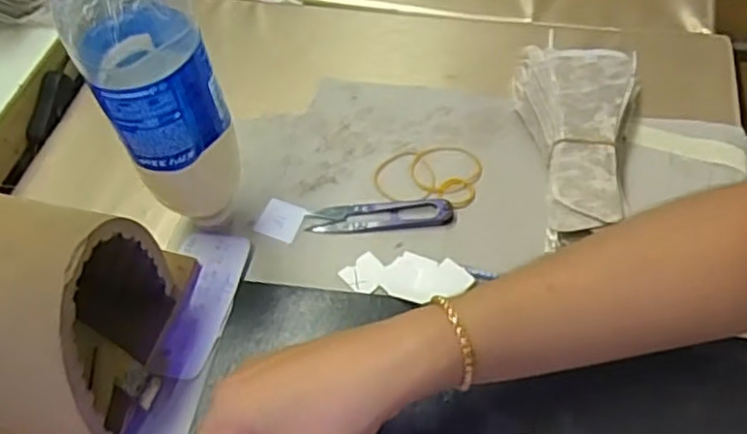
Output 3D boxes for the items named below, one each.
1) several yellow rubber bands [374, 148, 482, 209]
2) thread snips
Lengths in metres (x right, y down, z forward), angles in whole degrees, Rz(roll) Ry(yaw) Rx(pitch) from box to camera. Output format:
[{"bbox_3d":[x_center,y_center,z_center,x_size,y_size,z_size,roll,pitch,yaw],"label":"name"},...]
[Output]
[{"bbox_3d":[0.040,-0.032,0.502,0.076,0.004,0.055,6,54,7],"label":"several yellow rubber bands"},{"bbox_3d":[0.004,-0.002,0.482,0.100,0.012,0.025,-2,53,1],"label":"thread snips"}]

